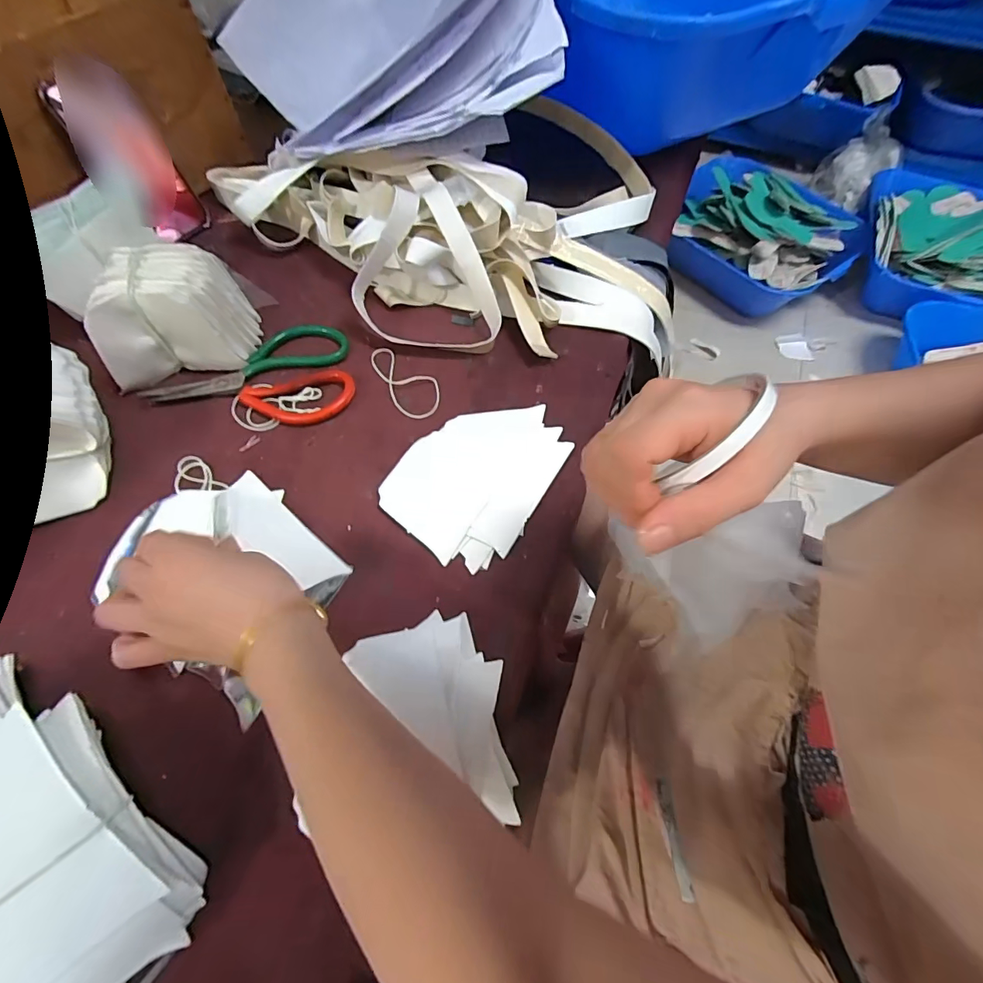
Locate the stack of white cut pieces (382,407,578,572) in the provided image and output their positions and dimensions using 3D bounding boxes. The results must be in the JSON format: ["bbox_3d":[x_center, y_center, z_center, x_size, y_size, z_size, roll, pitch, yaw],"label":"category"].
[{"bbox_3d":[-0.010,-0.019,0.401,0.118,0.007,0.161,32,67,15],"label":"stack of white cut pieces"}]

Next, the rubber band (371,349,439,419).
[{"bbox_3d":[-0.083,-0.111,0.446,0.045,0.011,0.096,-29,70,-10],"label":"rubber band"}]

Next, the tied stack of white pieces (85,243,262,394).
[{"bbox_3d":[-0.290,-0.160,0.415,0.120,0.086,0.071,-15,64,-8],"label":"tied stack of white pieces"}]

